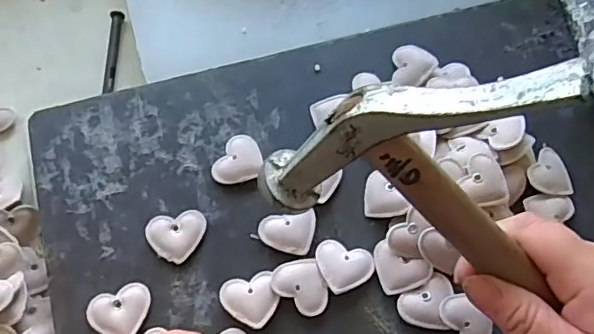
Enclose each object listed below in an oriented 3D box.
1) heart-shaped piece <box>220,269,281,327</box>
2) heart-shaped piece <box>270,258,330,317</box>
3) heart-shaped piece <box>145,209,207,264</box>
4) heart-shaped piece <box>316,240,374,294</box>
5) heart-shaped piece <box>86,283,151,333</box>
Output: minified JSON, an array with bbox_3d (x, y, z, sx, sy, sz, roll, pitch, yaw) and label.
[{"bbox_3d":[-0.026,0.076,0.316,0.031,0.005,0.029,-13,67,-7],"label":"heart-shaped piece"},{"bbox_3d":[0.003,0.069,0.319,0.028,0.004,0.033,-19,68,-10],"label":"heart-shaped piece"},{"bbox_3d":[-0.071,0.041,0.330,0.034,0.006,0.030,-12,67,-7],"label":"heart-shaped piece"},{"bbox_3d":[0.028,0.054,0.325,0.030,0.005,0.031,1,66,-1],"label":"heart-shaped piece"},{"bbox_3d":[-0.099,0.082,0.313,0.034,0.006,0.028,-15,68,-8],"label":"heart-shaped piece"}]

